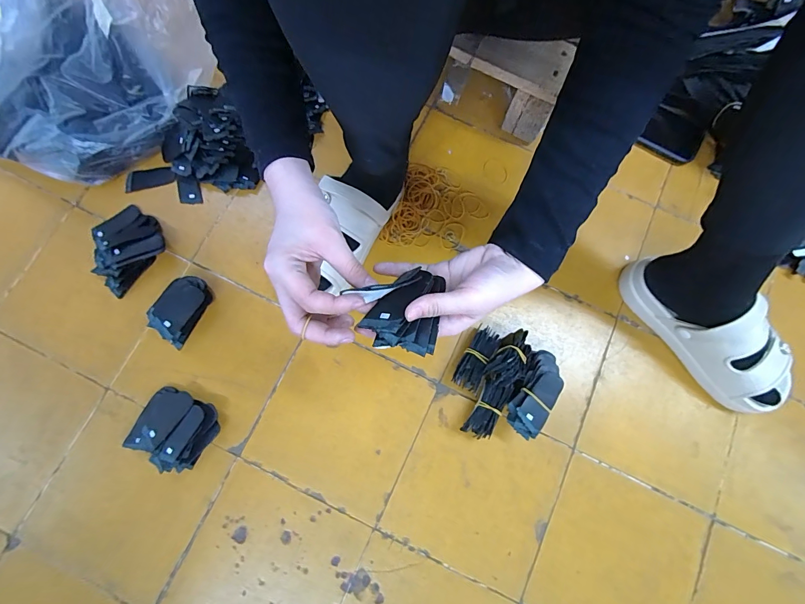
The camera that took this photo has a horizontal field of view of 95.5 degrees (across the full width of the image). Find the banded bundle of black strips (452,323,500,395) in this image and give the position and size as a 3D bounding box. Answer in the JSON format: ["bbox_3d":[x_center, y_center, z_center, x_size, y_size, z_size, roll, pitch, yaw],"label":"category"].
[{"bbox_3d":[0.101,0.079,0.505,0.040,0.041,0.086,30,78,5],"label":"banded bundle of black strips"}]

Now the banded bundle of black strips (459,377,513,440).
[{"bbox_3d":[0.111,0.142,0.487,0.032,0.039,0.077,27,78,5],"label":"banded bundle of black strips"}]

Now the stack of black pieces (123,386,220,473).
[{"bbox_3d":[-0.299,0.167,0.480,0.100,0.024,0.089,25,77,4],"label":"stack of black pieces"}]

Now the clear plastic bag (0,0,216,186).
[{"bbox_3d":[-0.465,-0.383,0.468,0.409,0.251,0.308,-40,81,-10],"label":"clear plastic bag"}]

